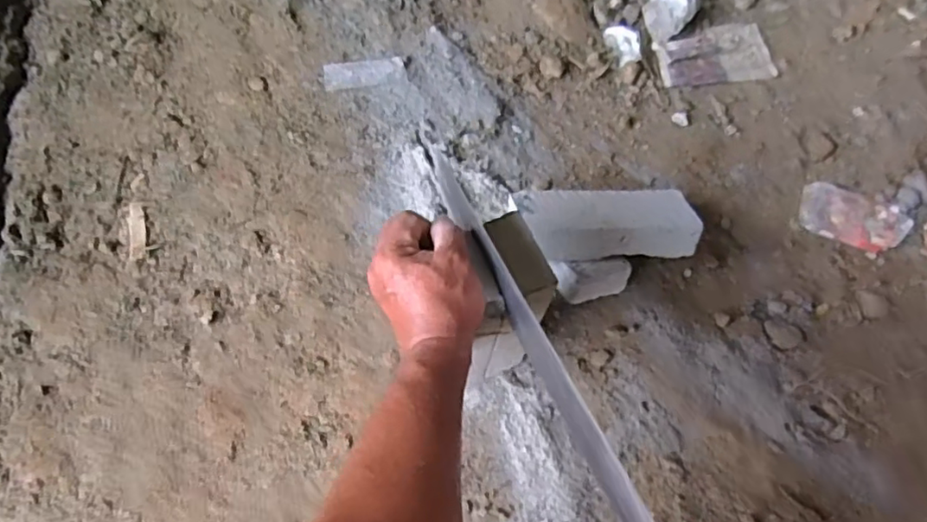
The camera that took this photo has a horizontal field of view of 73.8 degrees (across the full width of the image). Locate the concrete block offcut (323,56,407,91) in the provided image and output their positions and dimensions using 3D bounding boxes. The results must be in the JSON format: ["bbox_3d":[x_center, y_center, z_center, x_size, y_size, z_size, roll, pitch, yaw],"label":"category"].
[{"bbox_3d":[-0.129,-0.247,0.803,0.105,0.010,0.041,-6,67,-3],"label":"concrete block offcut"}]

